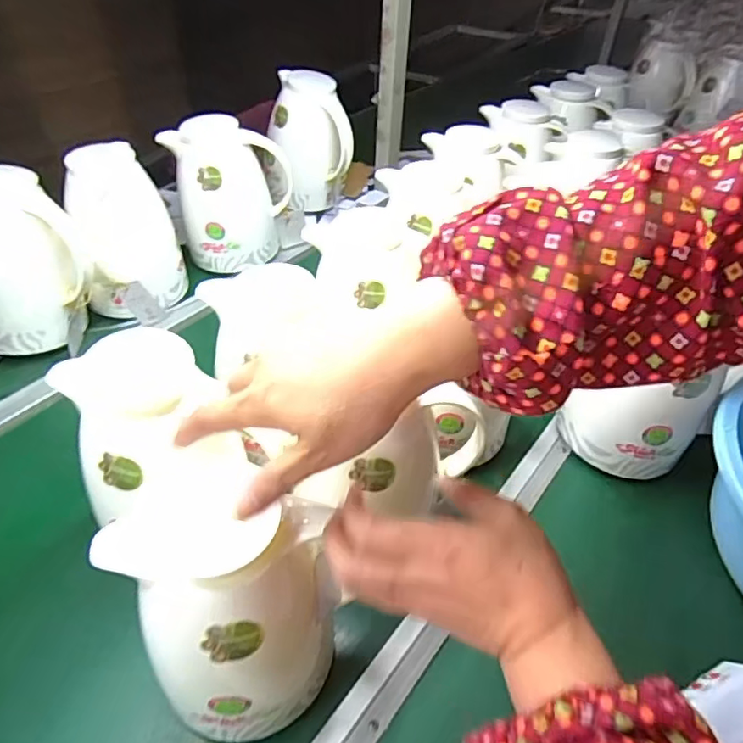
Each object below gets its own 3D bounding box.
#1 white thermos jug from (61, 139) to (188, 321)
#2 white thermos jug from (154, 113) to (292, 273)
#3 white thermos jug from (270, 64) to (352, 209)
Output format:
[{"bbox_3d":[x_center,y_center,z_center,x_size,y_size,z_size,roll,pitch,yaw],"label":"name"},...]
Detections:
[{"bbox_3d":[-0.348,-0.195,0.793,0.136,0.193,0.159,-16,47,-19],"label":"white thermos jug"},{"bbox_3d":[-0.223,-0.284,0.898,0.188,0.204,0.118,-5,45,-8],"label":"white thermos jug"},{"bbox_3d":[-0.116,-0.432,1.059,0.153,0.200,0.152,-1,44,-4],"label":"white thermos jug"}]

